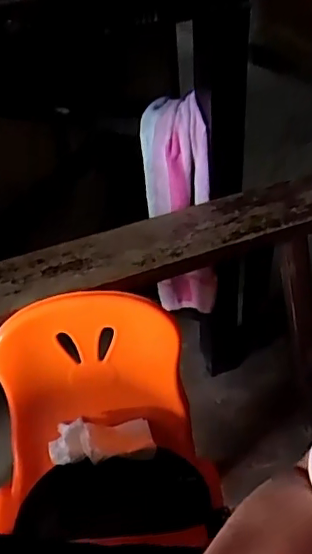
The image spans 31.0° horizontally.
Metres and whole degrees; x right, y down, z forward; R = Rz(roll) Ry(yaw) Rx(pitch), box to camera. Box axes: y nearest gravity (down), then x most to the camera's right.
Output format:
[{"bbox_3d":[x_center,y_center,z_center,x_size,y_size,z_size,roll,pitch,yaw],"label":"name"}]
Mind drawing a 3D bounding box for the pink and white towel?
[{"bbox_3d":[0.045,-0.107,1.034,0.112,0.435,0.073,-3,40,5],"label":"pink and white towel"}]

